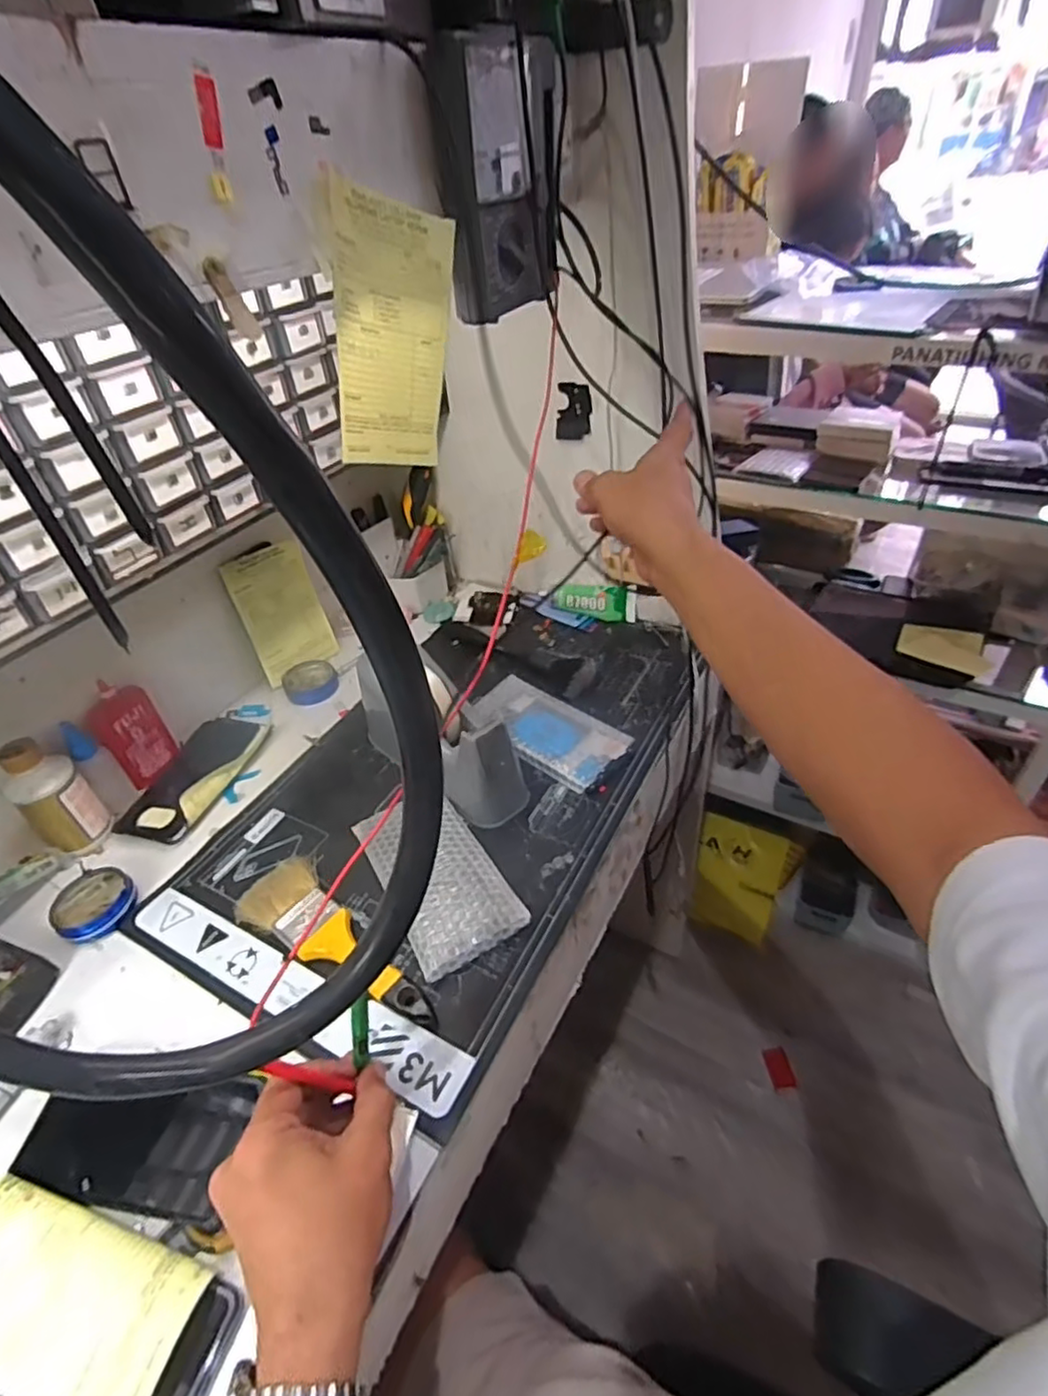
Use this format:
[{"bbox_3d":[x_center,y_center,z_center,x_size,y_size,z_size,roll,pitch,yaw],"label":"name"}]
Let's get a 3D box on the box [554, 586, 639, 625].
[{"bbox_3d":[0.088,-0.122,0.827,0.105,0.042,0.020,9,15,13],"label":"box"}]

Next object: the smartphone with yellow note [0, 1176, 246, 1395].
[{"bbox_3d":[-0.242,0.335,0.354,0.162,0.023,0.076,11,49,16],"label":"smartphone with yellow note"}]

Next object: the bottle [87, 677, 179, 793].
[{"bbox_3d":[-0.391,0.036,0.657,0.022,0.099,0.062,9,43,16],"label":"bottle"}]

